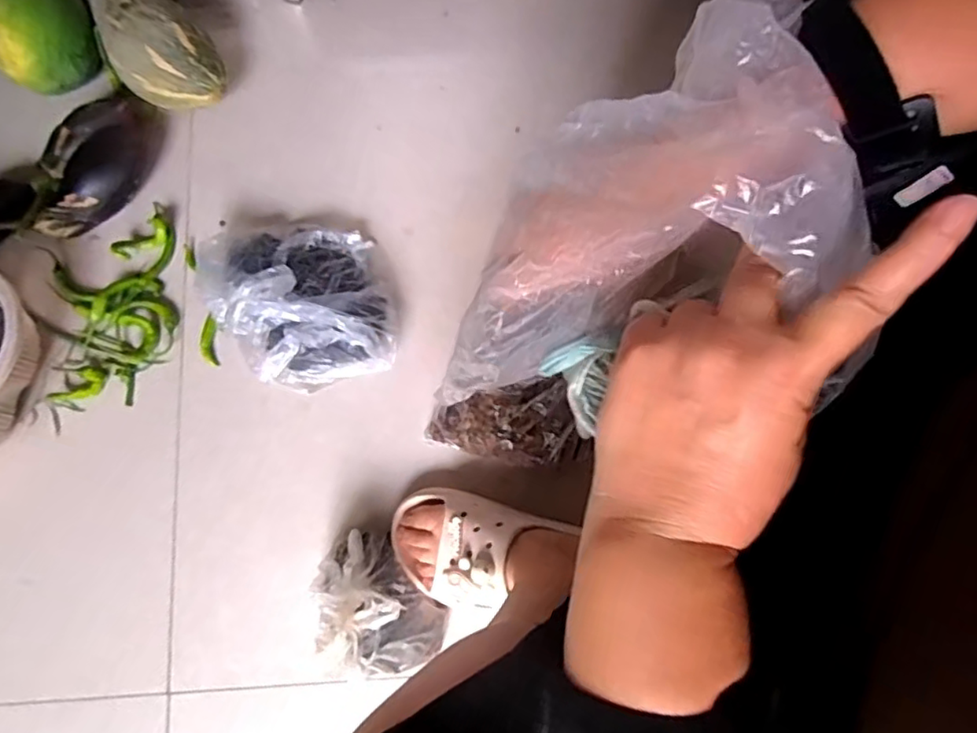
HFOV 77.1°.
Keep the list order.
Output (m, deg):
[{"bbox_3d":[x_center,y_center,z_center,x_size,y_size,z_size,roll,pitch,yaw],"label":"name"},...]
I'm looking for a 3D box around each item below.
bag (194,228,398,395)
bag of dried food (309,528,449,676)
[{"bbox_3d":[-0.198,-0.071,0.639,0.179,0.094,0.177,-17,78,-3],"label":"bag"},{"bbox_3d":[-0.107,0.222,0.570,0.086,0.103,0.144,-39,80,-8],"label":"bag of dried food"}]

